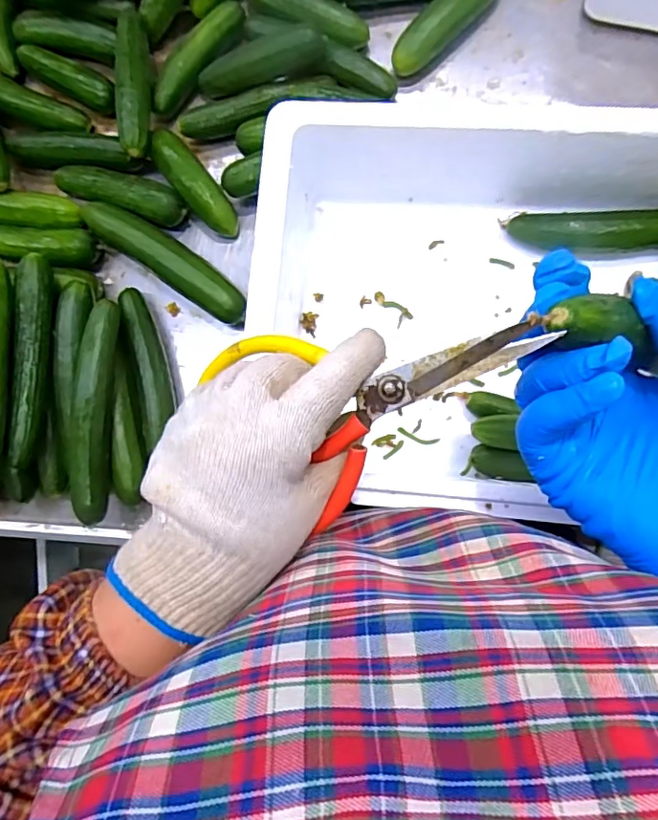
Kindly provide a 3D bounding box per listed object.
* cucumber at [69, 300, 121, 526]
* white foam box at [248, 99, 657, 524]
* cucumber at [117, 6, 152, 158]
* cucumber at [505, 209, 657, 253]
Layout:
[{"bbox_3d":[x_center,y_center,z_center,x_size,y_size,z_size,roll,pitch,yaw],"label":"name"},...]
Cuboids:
[{"bbox_3d":[-0.197,0.002,0.455,0.030,0.035,0.182,2,86,5],"label":"cucumber"},{"bbox_3d":[0.148,-0.063,0.398,0.437,0.111,0.267,4,86,5],"label":"white foam box"},{"bbox_3d":[-0.172,-0.294,0.474,0.025,0.027,0.140,-6,85,5],"label":"cucumber"},{"bbox_3d":[0.222,-0.143,0.435,0.141,0.034,0.031,1,86,5],"label":"cucumber"}]

